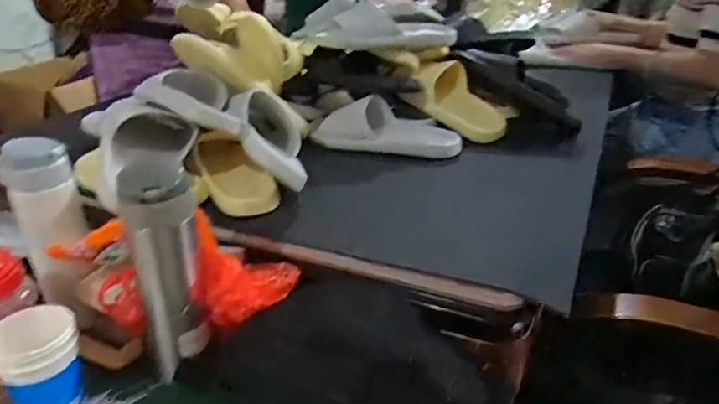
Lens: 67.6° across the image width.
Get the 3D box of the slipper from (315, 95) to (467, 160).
[{"bbox_3d":[0.031,-0.122,0.852,0.214,0.074,0.095,6,27,15],"label":"slipper"}]

